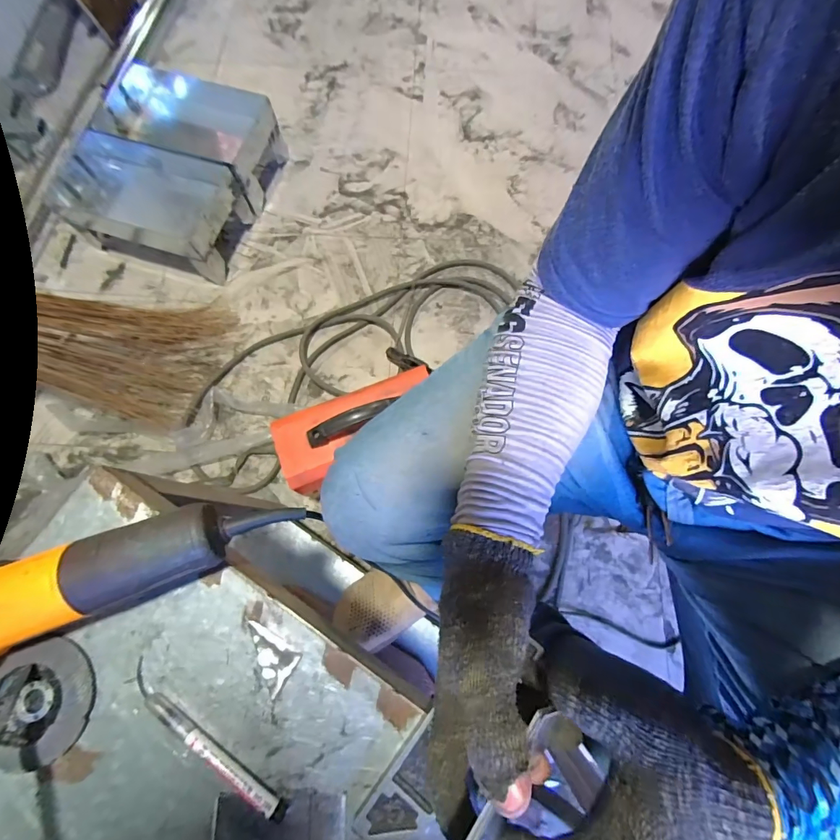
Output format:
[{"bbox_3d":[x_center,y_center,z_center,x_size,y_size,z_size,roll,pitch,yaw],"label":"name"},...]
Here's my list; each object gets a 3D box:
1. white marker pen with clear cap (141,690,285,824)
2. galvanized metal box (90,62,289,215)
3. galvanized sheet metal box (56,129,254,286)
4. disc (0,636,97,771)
[{"bbox_3d":[-0.160,0.259,0.317,0.137,0.016,0.013,33,78,8],"label":"white marker pen with clear cap"},{"bbox_3d":[-0.586,-0.726,1.074,0.402,0.157,0.239,16,76,4],"label":"galvanized metal box"},{"bbox_3d":[-0.641,-0.522,1.015,0.375,0.157,0.234,18,76,5],"label":"galvanized sheet metal box"},{"bbox_3d":[-0.308,0.227,0.326,0.085,0.010,0.092,0,75,0],"label":"disc"}]

